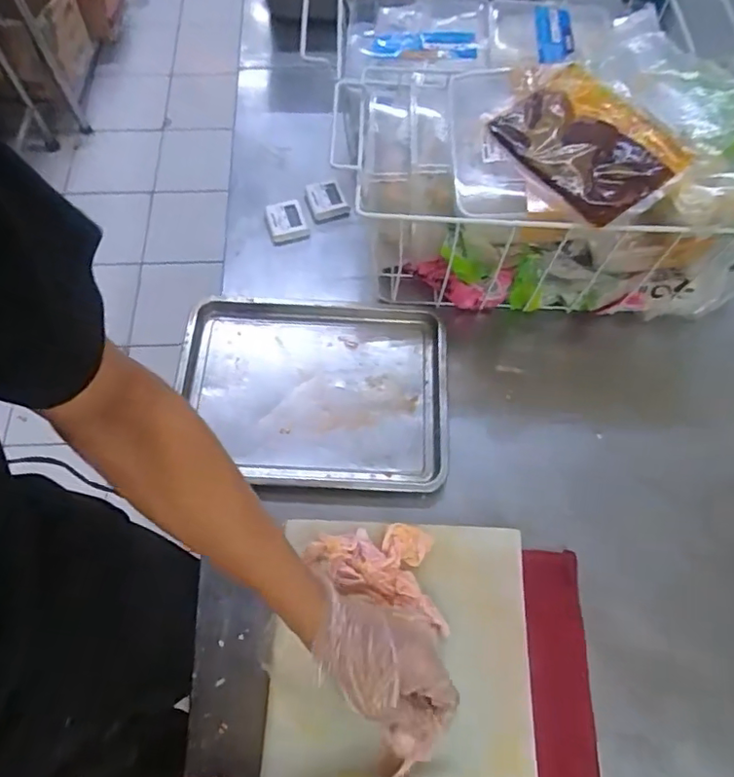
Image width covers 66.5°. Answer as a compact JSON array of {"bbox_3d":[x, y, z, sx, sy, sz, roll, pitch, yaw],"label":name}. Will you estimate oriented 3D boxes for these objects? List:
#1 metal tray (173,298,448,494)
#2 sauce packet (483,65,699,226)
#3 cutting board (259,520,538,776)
[{"bbox_3d":[-0.067,0.005,0.679,0.319,0.033,0.239,2,65,0],"label":"metal tray"},{"bbox_3d":[0.225,-0.256,0.581,0.121,0.031,0.185,-34,70,-15],"label":"sauce packet"},{"bbox_3d":[0.036,0.302,0.522,0.252,0.029,0.344,6,66,-6],"label":"cutting board"}]

